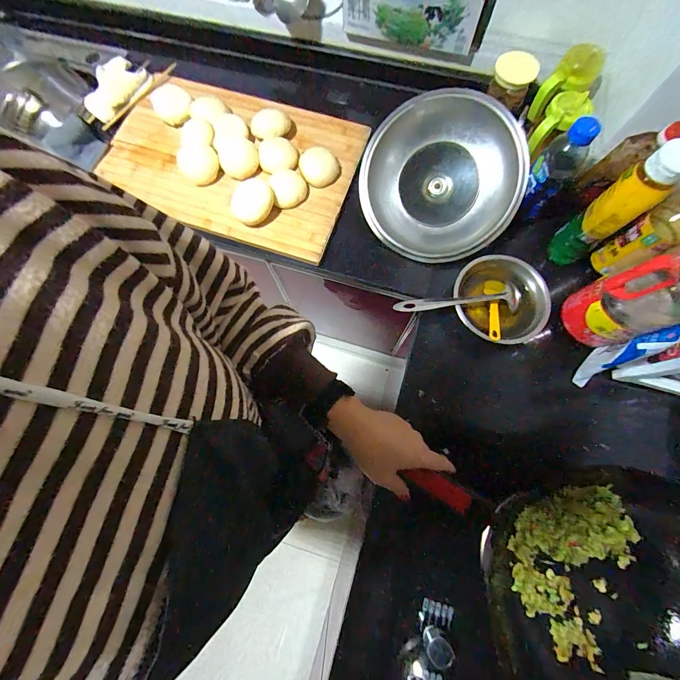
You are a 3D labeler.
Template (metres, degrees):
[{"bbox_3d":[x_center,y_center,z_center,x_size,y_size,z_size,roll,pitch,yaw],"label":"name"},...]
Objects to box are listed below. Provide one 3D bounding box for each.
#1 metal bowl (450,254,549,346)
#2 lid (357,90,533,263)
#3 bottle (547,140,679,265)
[{"bbox_3d":[0.289,-0.070,0.589,0.145,0.067,0.154,0,75,2],"label":"metal bowl"},{"bbox_3d":[0.192,-0.307,0.633,0.292,0.054,0.284,4,102,17],"label":"lid"},{"bbox_3d":[0.441,-0.205,0.543,0.064,0.249,0.065,-33,77,-6],"label":"bottle"}]

